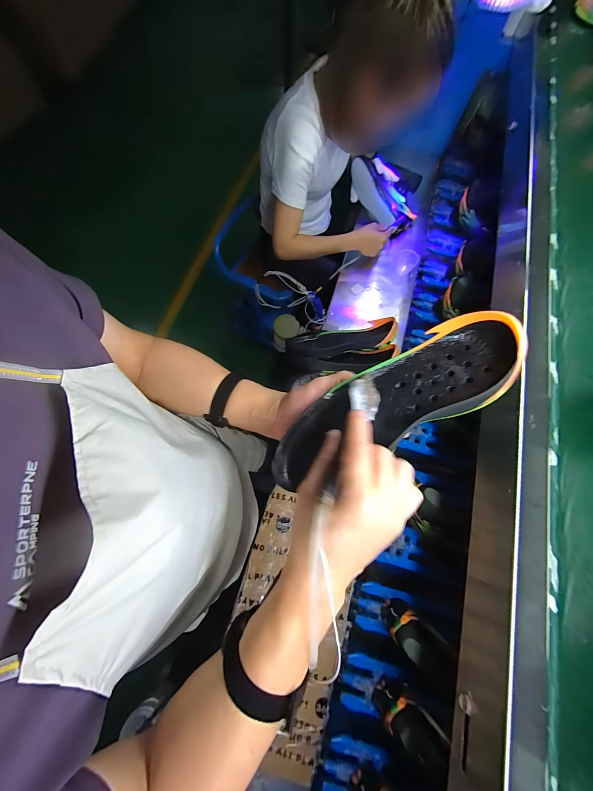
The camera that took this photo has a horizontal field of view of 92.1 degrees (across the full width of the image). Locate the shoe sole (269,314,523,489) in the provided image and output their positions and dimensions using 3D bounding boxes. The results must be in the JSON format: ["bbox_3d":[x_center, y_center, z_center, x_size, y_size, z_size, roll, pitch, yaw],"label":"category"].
[{"bbox_3d":[0.091,0.011,0.299,0.265,0.046,0.090,-29,73,13],"label":"shoe sole"}]

